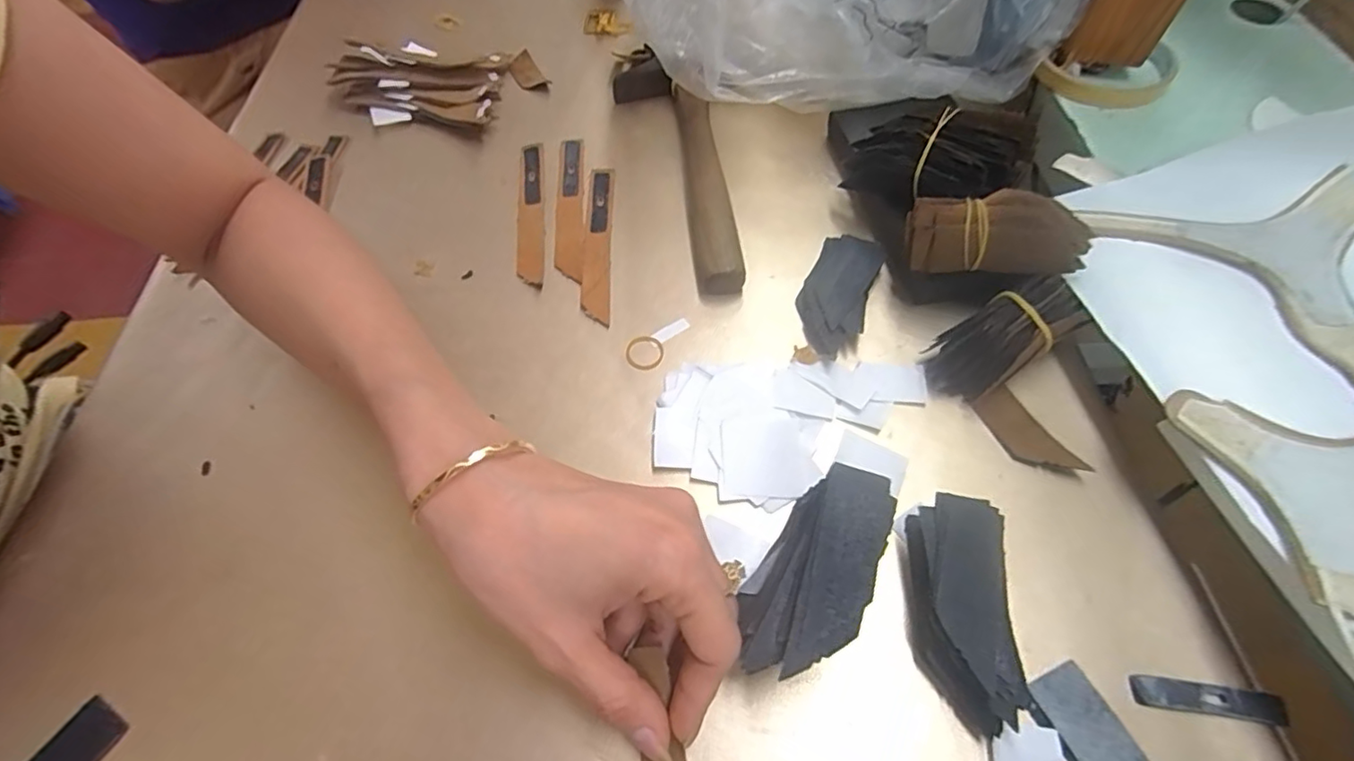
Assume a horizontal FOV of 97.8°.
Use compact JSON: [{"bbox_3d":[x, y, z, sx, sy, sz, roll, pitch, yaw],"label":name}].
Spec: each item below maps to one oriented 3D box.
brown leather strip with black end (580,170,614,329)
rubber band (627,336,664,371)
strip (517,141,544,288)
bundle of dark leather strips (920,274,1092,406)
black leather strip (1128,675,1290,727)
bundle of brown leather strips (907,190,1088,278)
[{"bbox_3d":[-0.048,-0.085,0.361,0.016,0.004,0.125,-3,58,1],"label":"brown leather strip with black end"},{"bbox_3d":[-0.018,-0.015,0.319,0.020,0.004,0.020,-1,58,2],"label":"rubber band"},{"bbox_3d":[-0.094,-0.109,0.377,0.015,0.005,0.121,-7,58,-2],"label":"strip"},{"bbox_3d":[0.159,-0.022,0.288,0.078,0.023,0.037,-38,62,5],"label":"bundle of dark leather strips"},{"bbox_3d":[0.200,0.120,0.221,0.052,0.004,0.010,6,59,6],"label":"black leather strip"},{"bbox_3d":[0.159,-0.073,0.291,0.083,0.028,0.032,13,60,11],"label":"bundle of brown leather strips"}]

